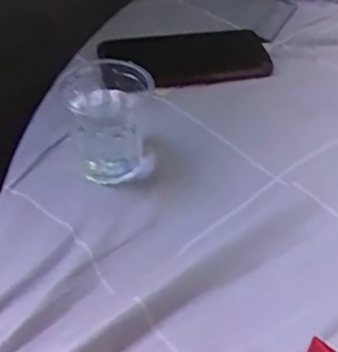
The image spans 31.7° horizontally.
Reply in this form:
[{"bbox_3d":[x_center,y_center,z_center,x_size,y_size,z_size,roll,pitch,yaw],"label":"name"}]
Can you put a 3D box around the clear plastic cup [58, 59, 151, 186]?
[{"bbox_3d":[-0.048,-0.046,0.469,0.068,0.071,0.070,-3,45,-7],"label":"clear plastic cup"}]

